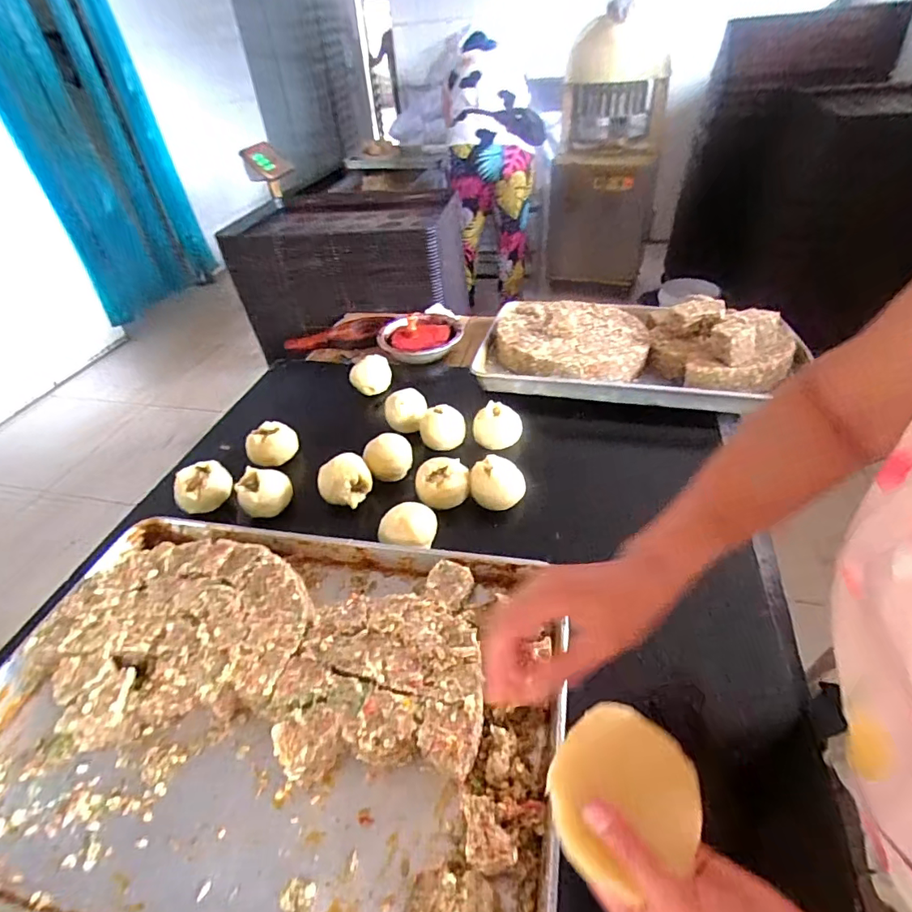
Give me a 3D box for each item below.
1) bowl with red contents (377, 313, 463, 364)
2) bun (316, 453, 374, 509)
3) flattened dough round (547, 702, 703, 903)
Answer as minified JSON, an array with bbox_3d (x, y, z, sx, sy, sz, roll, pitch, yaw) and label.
[{"bbox_3d":[-0.079,-0.264,1.104,0.181,0.047,0.165,-3,41,3],"label":"bowl with red contents"},{"bbox_3d":[-0.164,0.034,0.743,0.067,0.053,0.077,28,51,32],"label":"bun"},{"bbox_3d":[0.108,0.211,0.316,0.086,0.017,0.103,36,46,19],"label":"flattened dough round"}]

